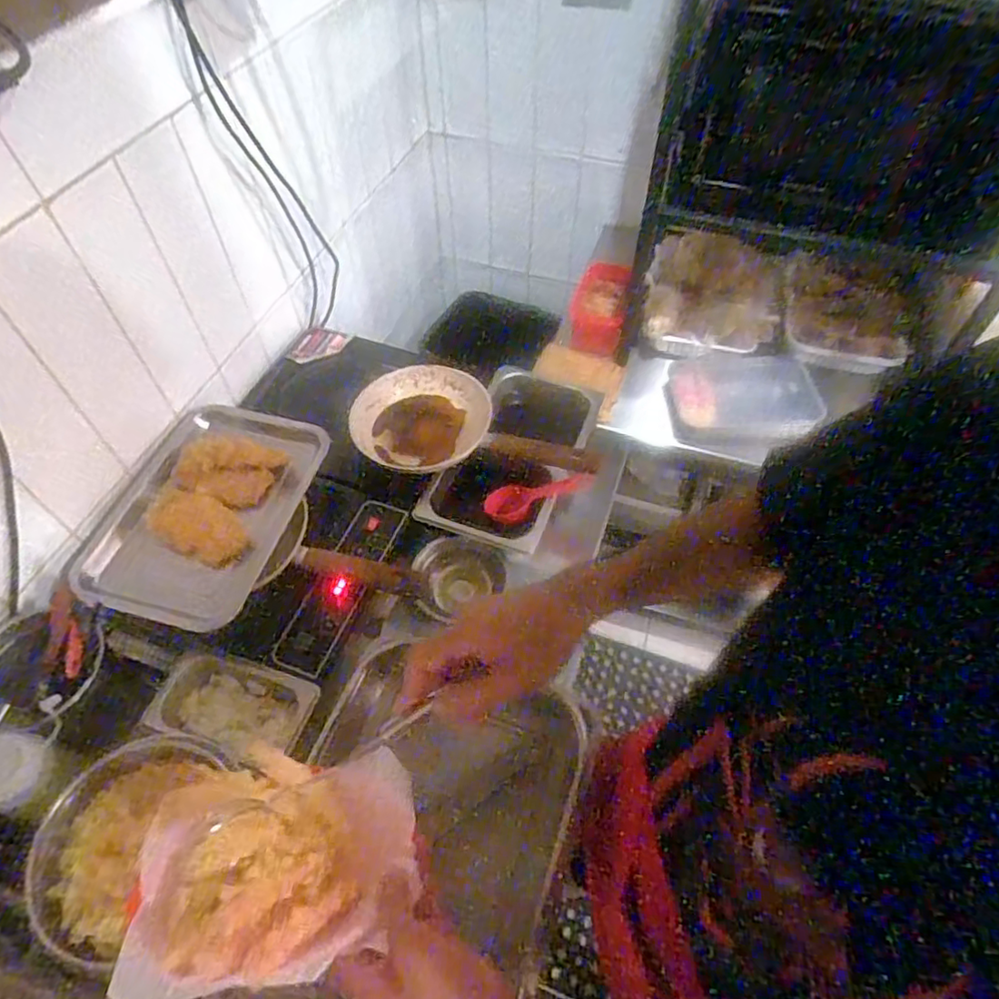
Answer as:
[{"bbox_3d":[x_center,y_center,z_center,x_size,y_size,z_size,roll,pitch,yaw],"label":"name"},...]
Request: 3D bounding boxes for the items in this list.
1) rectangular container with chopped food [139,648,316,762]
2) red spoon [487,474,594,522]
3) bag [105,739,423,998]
[{"bbox_3d":[-0.296,0.231,0.697,0.160,0.057,0.098,12,55,8],"label":"rectangular container with chopped food"},{"bbox_3d":[0.056,-0.004,0.857,0.150,0.024,0.042,-11,55,-8],"label":"red spoon"},{"bbox_3d":[-0.173,0.272,0.469,0.207,0.046,0.151,-6,55,-4],"label":"bag"}]

